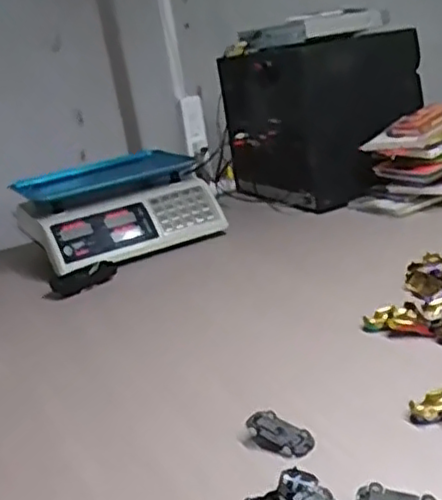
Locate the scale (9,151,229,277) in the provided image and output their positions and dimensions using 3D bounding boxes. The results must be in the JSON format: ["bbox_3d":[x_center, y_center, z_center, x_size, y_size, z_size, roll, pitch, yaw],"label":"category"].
[{"bbox_3d":[-0.204,-0.094,1.328,0.336,0.156,0.336,-15,18,-23],"label":"scale"}]

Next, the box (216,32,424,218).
[{"bbox_3d":[0.203,-0.280,1.435,0.264,0.345,0.340,-16,18,-26],"label":"box"}]

